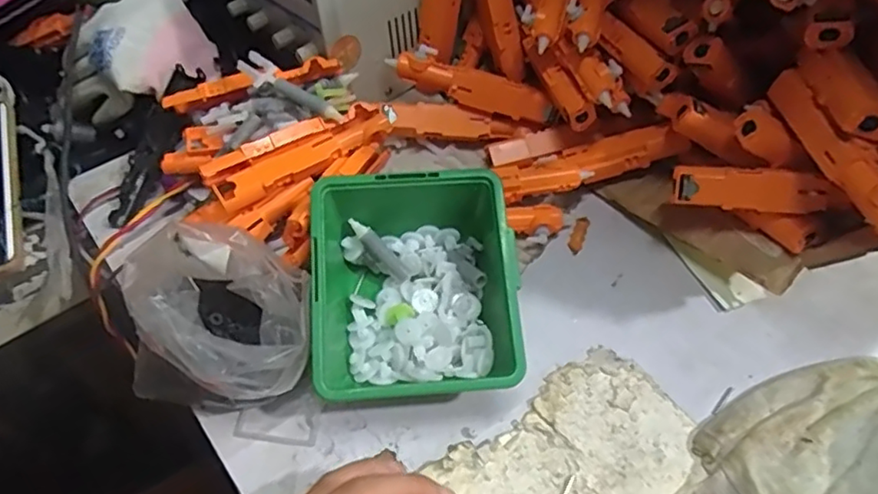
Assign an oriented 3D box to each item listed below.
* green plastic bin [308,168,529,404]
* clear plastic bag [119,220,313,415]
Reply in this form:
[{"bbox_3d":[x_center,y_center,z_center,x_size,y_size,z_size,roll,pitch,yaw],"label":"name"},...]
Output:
[{"bbox_3d":[-0.012,0.025,0.350,0.109,0.070,0.120,-5,53,-3],"label":"green plastic bin"},{"bbox_3d":[-0.116,0.041,0.330,0.102,0.082,0.080,12,55,10],"label":"clear plastic bag"}]

